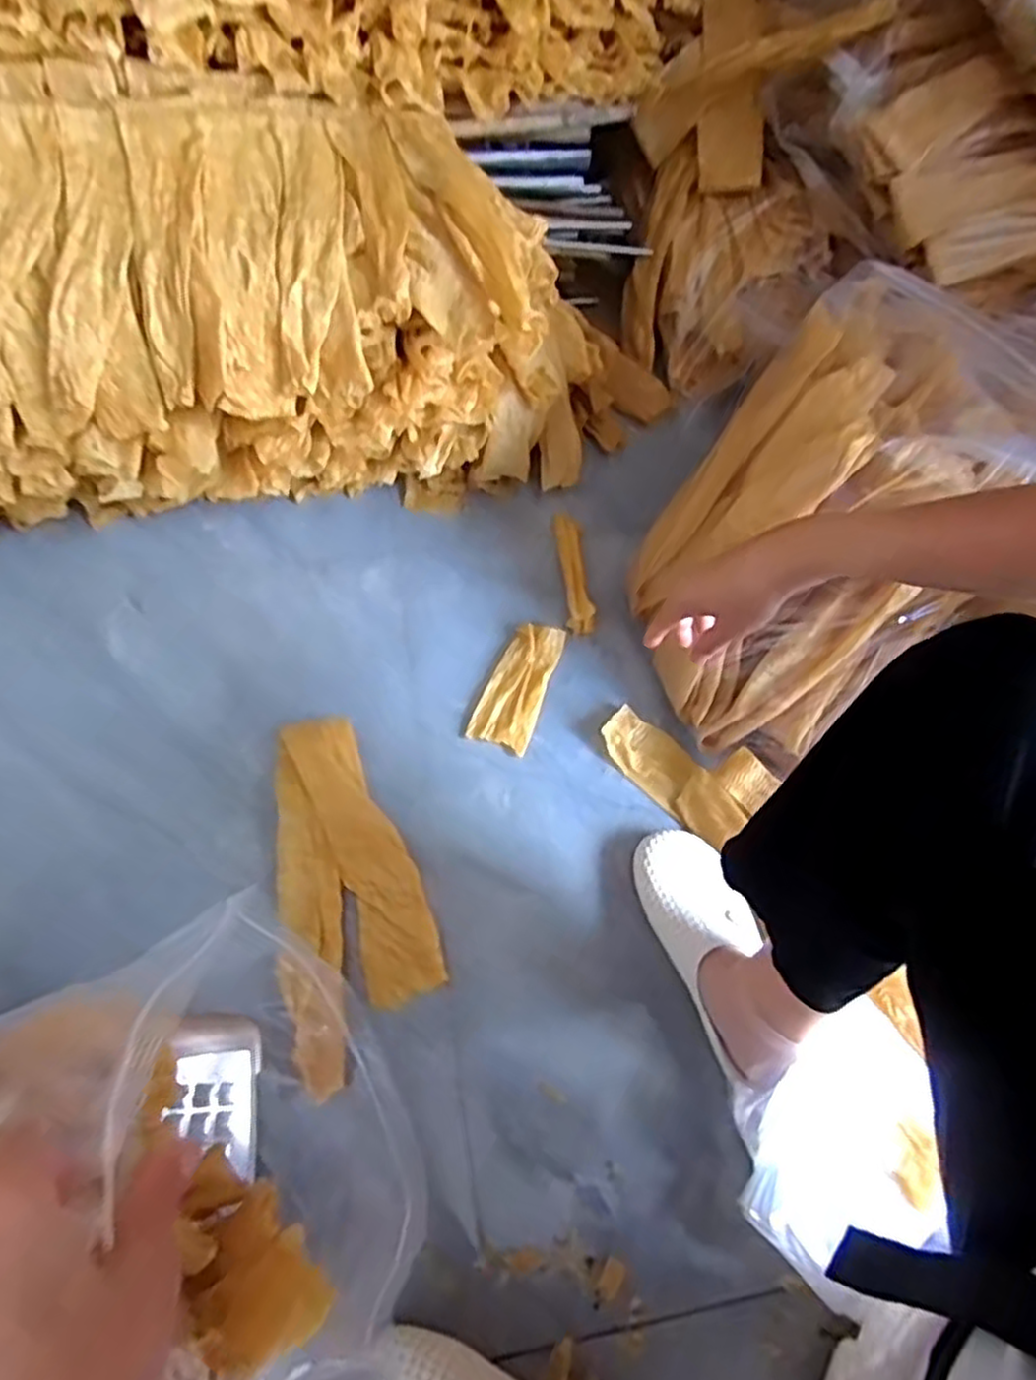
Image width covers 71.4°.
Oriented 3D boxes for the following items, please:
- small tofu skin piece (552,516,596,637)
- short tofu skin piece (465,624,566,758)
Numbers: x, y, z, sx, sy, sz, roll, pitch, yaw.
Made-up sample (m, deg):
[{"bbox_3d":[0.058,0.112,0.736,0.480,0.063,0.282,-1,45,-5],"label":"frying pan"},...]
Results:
[{"bbox_3d":[0.071,-0.147,0.899,0.035,0.012,0.172,-3,62,-5],"label":"small tofu skin piece"},{"bbox_3d":[0.003,-0.008,0.824,0.067,0.008,0.159,20,62,7],"label":"short tofu skin piece"}]

